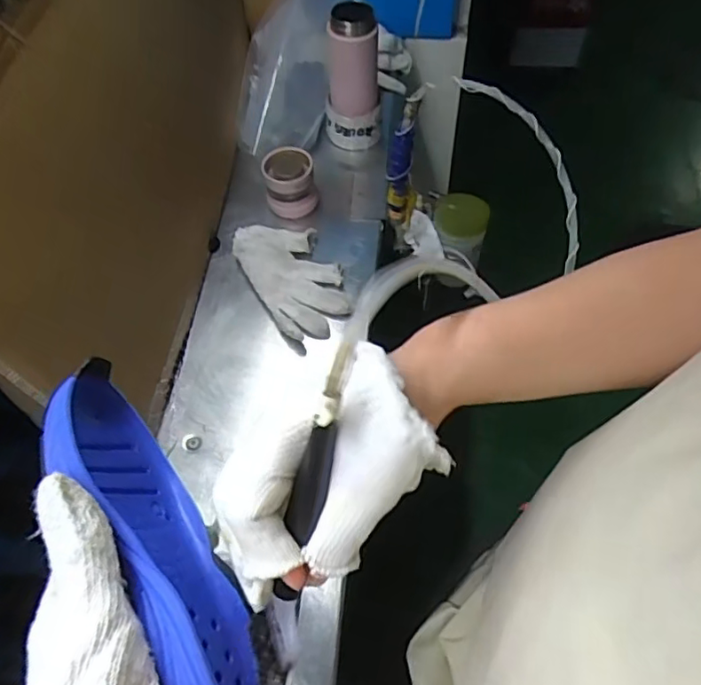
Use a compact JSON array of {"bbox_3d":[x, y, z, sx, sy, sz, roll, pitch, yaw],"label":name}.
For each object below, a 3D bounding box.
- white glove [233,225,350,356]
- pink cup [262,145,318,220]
[{"bbox_3d":[-0.070,-0.083,0.728,0.100,0.022,0.177,-26,61,-13],"label":"white glove"},{"bbox_3d":[-0.079,-0.209,0.779,0.065,0.063,0.062,-1,58,1],"label":"pink cup"}]

